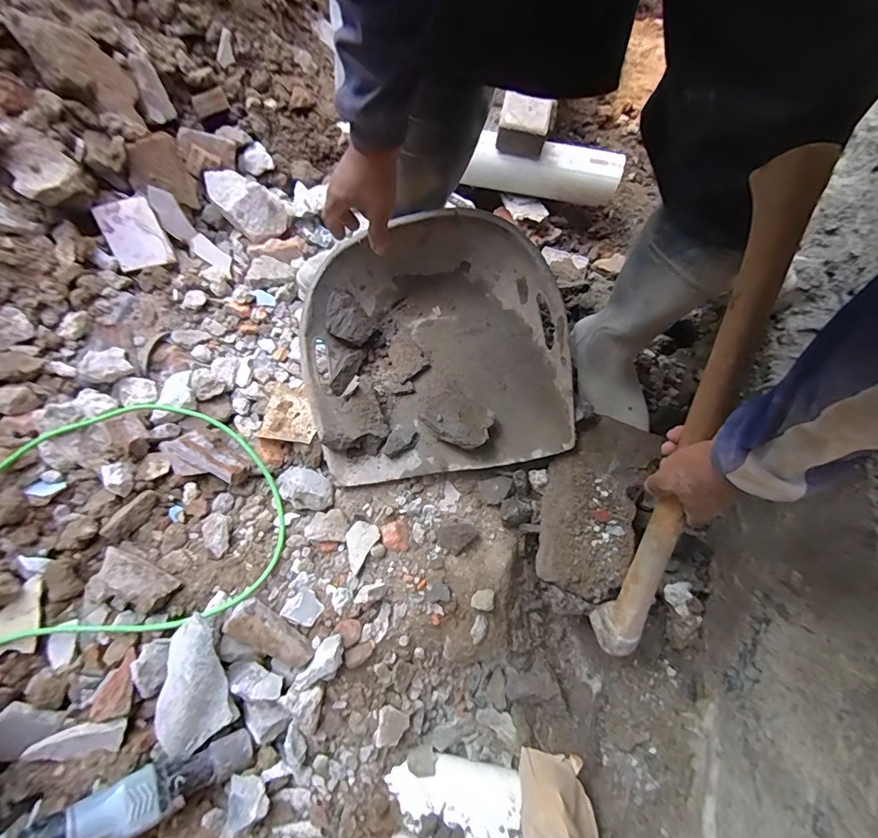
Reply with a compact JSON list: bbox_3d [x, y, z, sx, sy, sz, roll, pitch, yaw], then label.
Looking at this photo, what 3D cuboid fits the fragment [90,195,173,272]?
[{"bbox_3d":[-0.522,-0.318,0.772,0.086,0.007,0.114,-31,105,-33],"label":"fragment"}]

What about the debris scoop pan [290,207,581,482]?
[{"bbox_3d":[-0.014,-0.118,0.693,0.375,0.161,0.379,-5,68,-5],"label":"debris scoop pan"}]

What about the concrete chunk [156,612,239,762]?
[{"bbox_3d":[-0.291,0.317,0.539,0.077,0.037,0.151,0,88,-3],"label":"concrete chunk"}]

